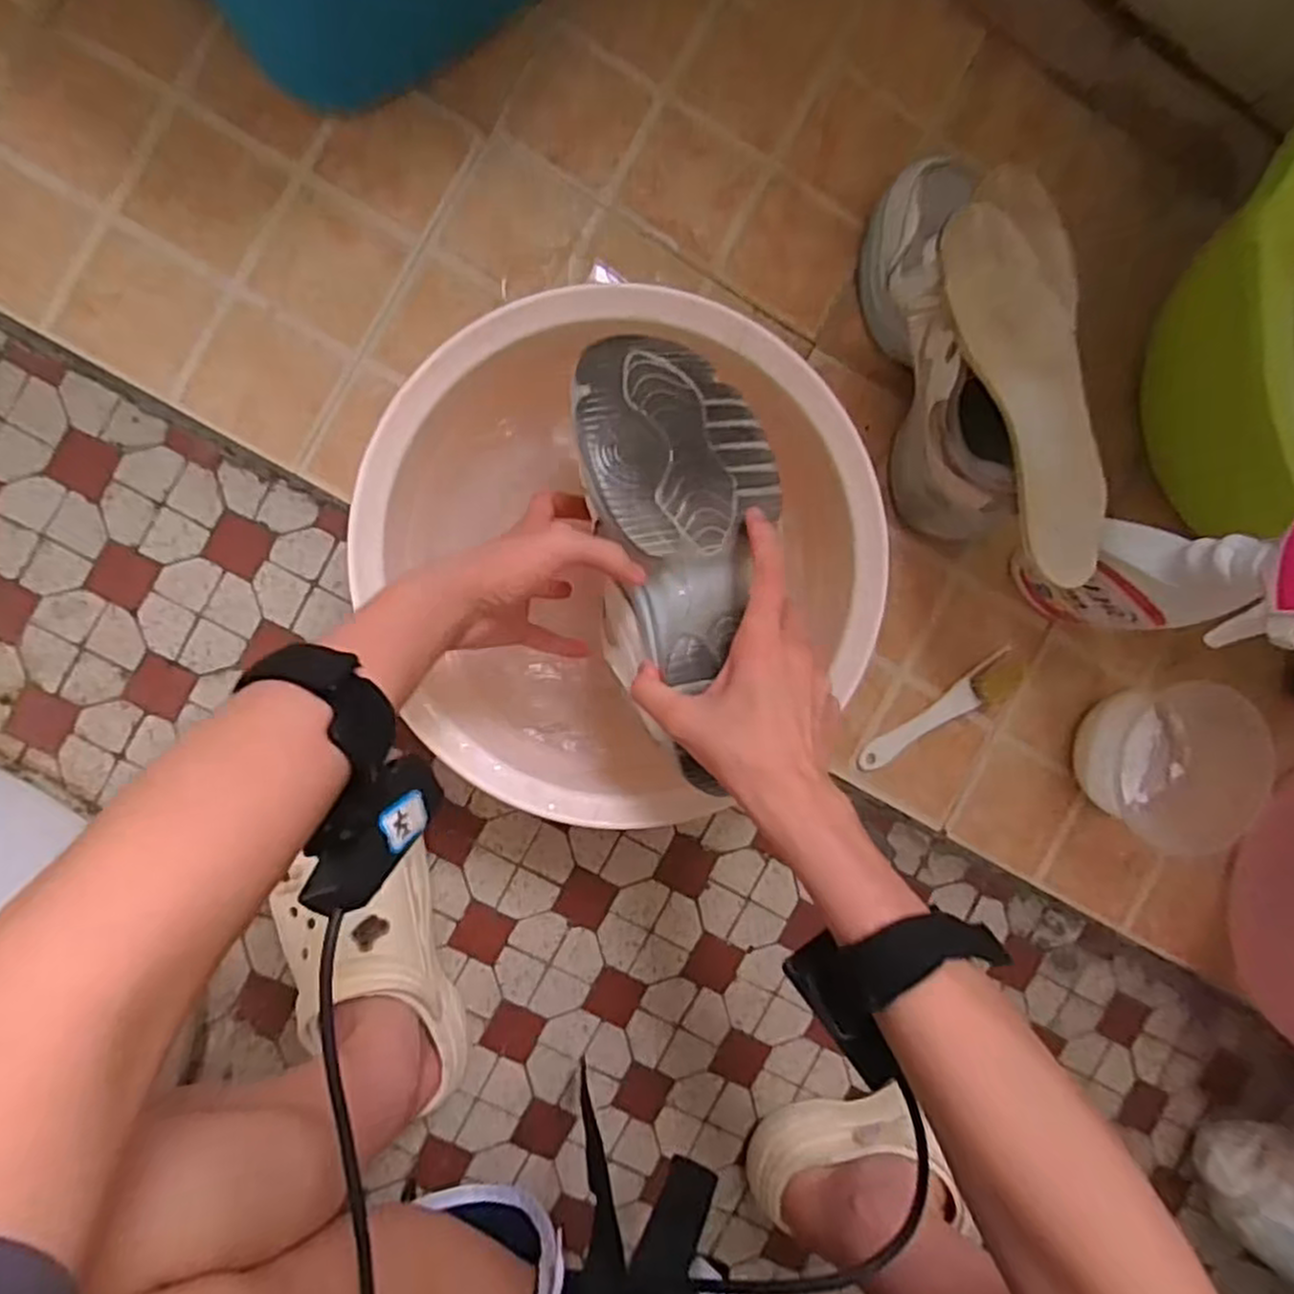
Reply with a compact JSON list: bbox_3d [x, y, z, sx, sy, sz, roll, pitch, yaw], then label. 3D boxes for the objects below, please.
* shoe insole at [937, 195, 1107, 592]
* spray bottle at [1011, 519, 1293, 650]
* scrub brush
[{"bbox_3d":[0.260,-0.168,0.510,0.079,0.039,0.244,-18,95,-7],"label":"shoe insole"},{"bbox_3d":[0.350,-0.047,0.528,0.053,0.246,0.076,4,94,-7],"label":"spray bottle"},{"bbox_3d":[0.250,0.060,0.642,0.153,0.018,0.036,-37,98,-3],"label":"scrub brush"}]

